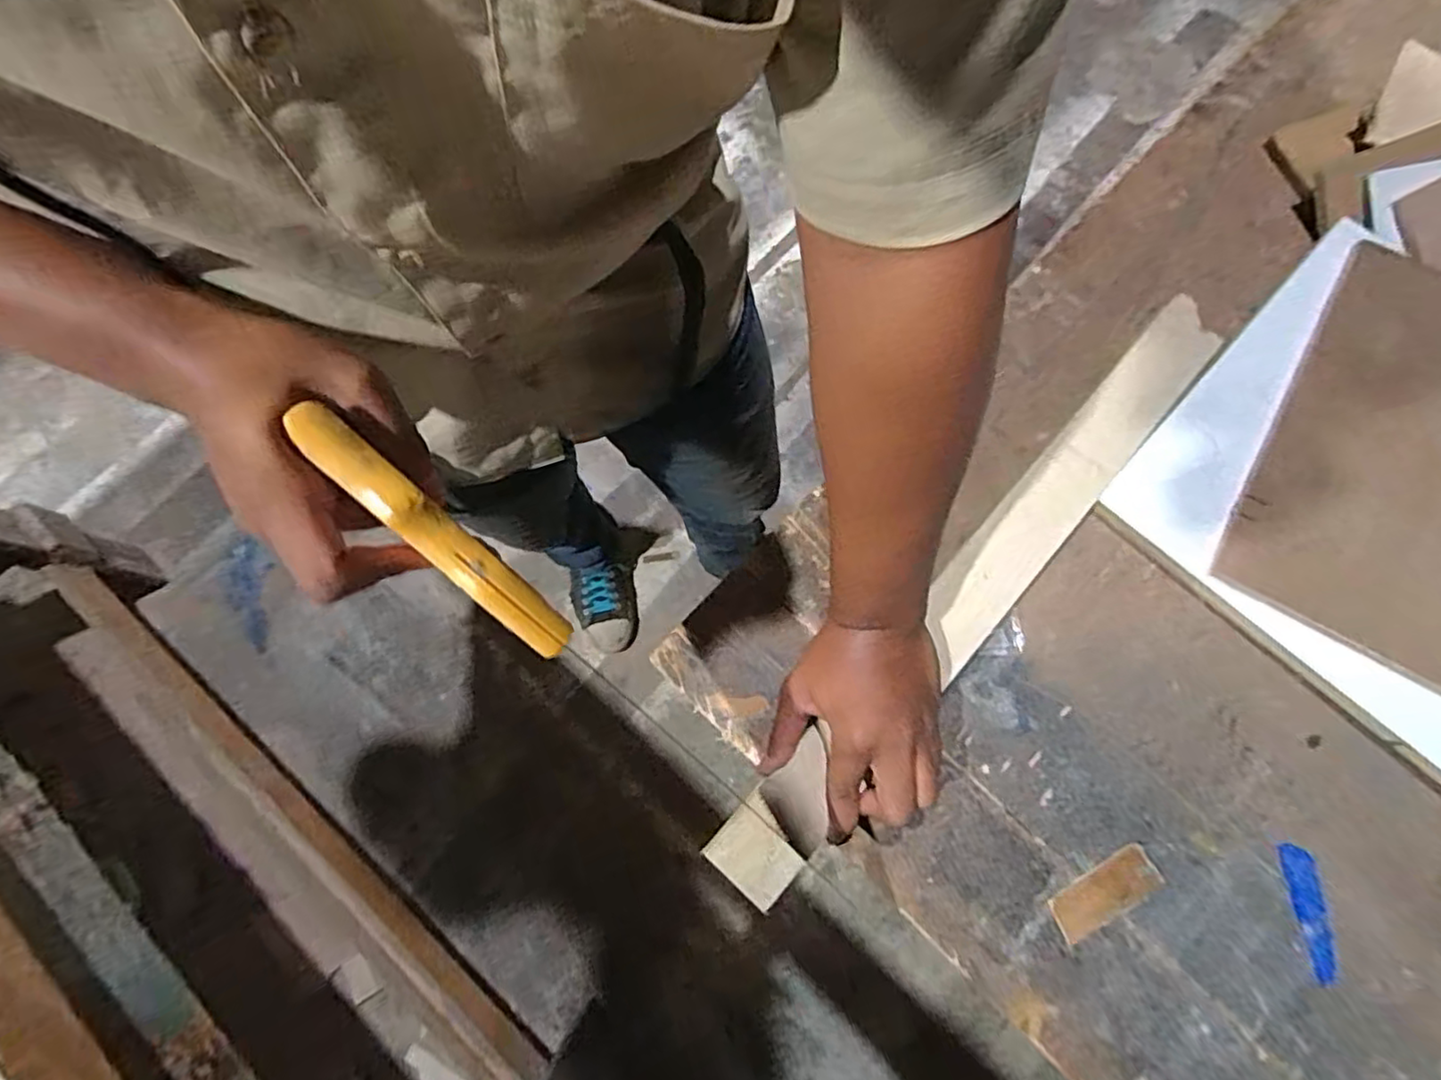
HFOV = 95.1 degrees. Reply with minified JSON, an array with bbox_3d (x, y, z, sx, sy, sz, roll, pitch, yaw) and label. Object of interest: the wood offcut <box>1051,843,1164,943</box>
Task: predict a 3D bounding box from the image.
[{"bbox_3d":[0.242,0.221,0.414,0.072,0.007,0.027,-31,75,-7],"label":"wood offcut"}]

